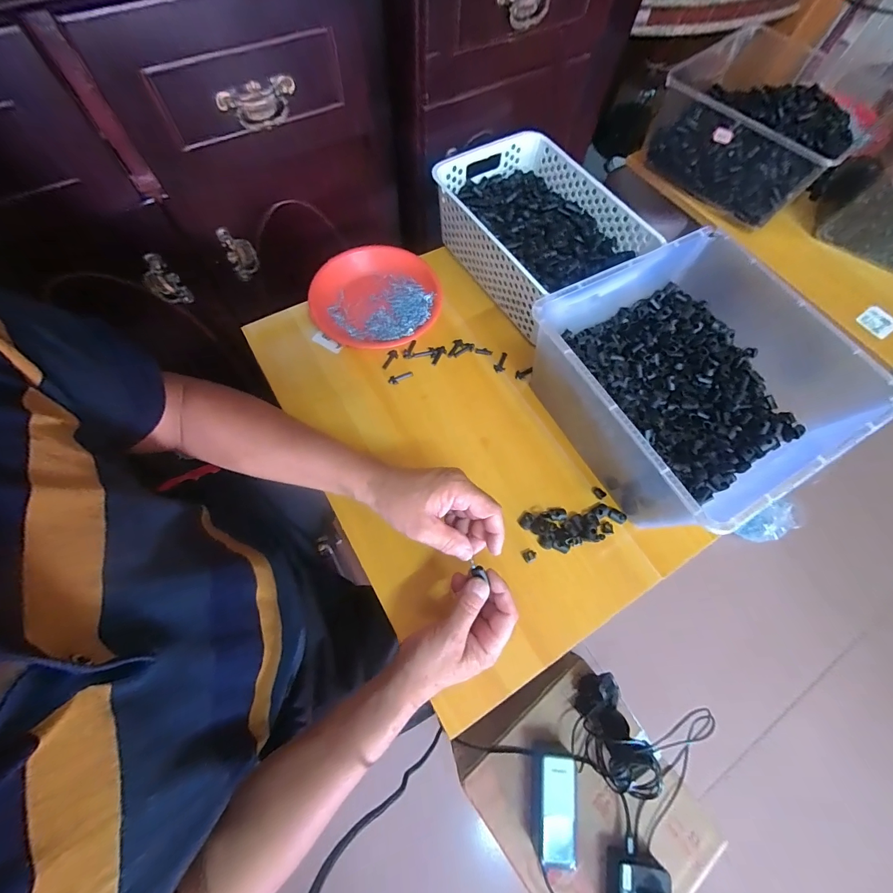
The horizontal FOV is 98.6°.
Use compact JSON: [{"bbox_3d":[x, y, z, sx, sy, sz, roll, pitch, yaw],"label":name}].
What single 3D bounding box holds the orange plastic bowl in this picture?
[{"bbox_3d":[-0.106,-0.229,0.585,0.186,0.030,0.184,1,67,-3],"label":"orange plastic bowl"}]

